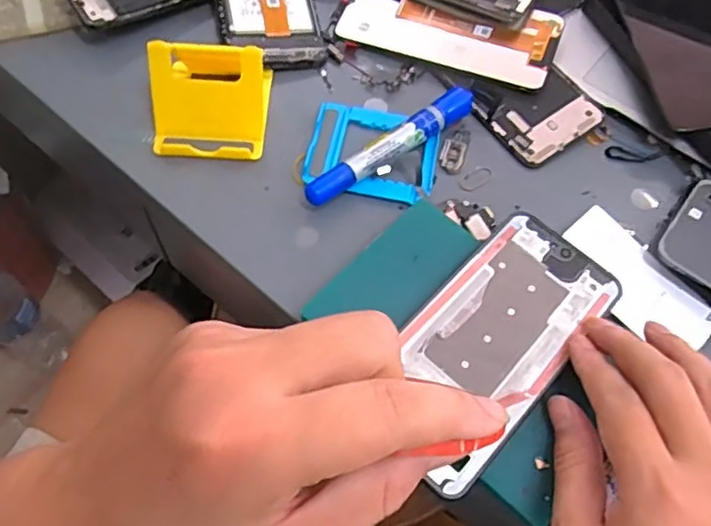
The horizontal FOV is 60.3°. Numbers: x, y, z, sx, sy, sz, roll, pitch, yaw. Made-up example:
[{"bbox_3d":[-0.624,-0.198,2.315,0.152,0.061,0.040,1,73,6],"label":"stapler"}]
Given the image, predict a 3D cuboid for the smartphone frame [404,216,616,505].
[{"bbox_3d":[0.074,0.039,0.331,0.076,0.011,0.154,42,71,15],"label":"smartphone frame"}]

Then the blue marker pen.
[{"bbox_3d":[0.025,-0.076,0.396,0.135,0.013,0.018,-36,70,-20],"label":"blue marker pen"}]

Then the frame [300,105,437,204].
[{"bbox_3d":[0.012,-0.075,0.406,0.084,0.011,0.072,10,62,1],"label":"frame"}]

